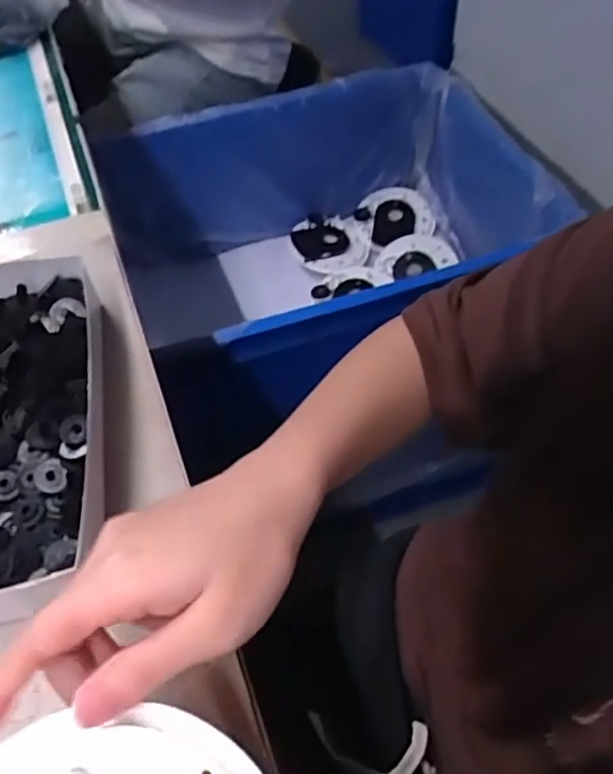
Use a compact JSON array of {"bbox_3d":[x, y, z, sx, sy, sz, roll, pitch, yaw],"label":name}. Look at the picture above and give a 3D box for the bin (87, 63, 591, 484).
[{"bbox_3d":[0.024,-0.149,0.885,0.484,0.320,0.434,-19,54,-11],"label":"bin"}]

